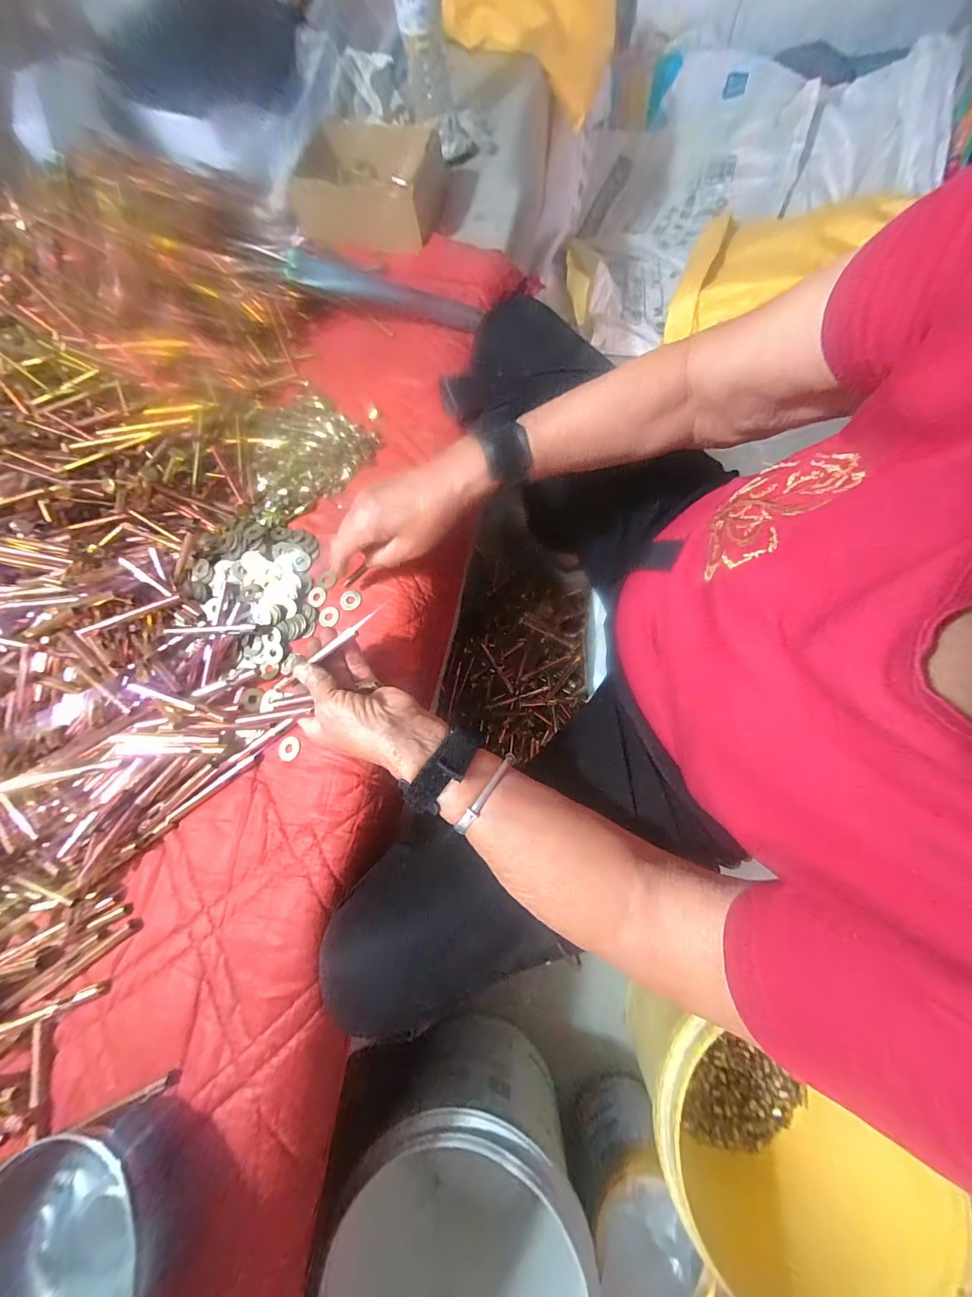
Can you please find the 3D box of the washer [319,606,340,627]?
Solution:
[{"bbox_3d":[-0.161,-0.033,0.422,0.022,0.004,0.022,-1,73,5],"label":"washer"}]

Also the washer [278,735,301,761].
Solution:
[{"bbox_3d":[-0.180,0.092,0.377,0.023,0.004,0.022,-1,68,13],"label":"washer"}]

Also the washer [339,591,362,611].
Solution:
[{"bbox_3d":[-0.138,-0.049,0.419,0.022,0.004,0.022,-1,73,5],"label":"washer"}]

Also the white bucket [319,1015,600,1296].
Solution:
[{"bbox_3d":[-0.004,0.659,0.493,0.295,0.270,0.272,-1,73,5],"label":"white bucket"}]

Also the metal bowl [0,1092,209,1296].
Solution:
[{"bbox_3d":[-0.268,0.384,0.267,0.135,0.067,0.145,-1,73,5],"label":"metal bowl"}]

